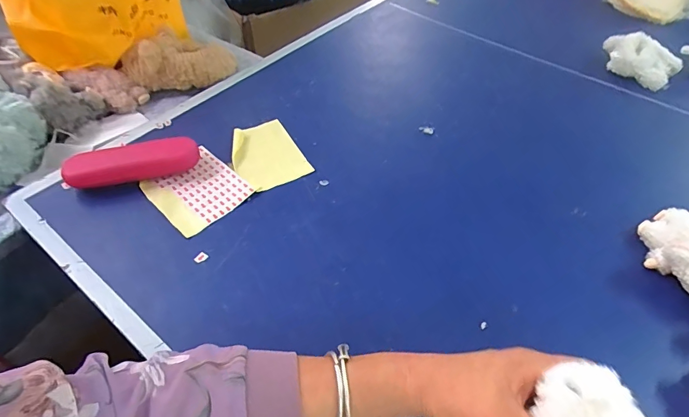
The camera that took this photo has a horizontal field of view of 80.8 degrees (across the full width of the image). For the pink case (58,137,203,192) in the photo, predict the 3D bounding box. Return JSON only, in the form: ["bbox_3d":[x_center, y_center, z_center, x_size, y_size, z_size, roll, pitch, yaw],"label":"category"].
[{"bbox_3d":[-0.260,-0.055,0.504,0.148,0.039,0.044,-13,52,-14],"label":"pink case"}]

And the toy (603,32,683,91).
[{"bbox_3d":[0.511,-0.257,0.702,0.121,0.057,0.072,31,55,21],"label":"toy"}]

